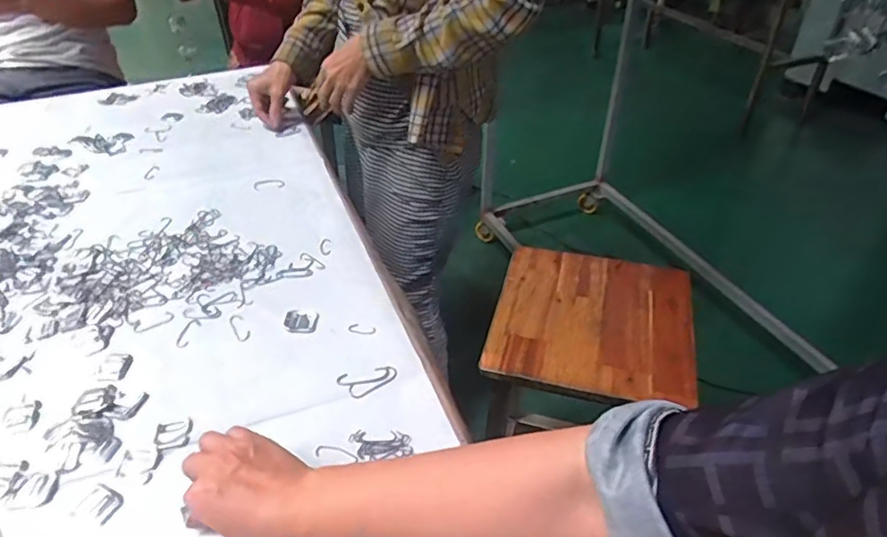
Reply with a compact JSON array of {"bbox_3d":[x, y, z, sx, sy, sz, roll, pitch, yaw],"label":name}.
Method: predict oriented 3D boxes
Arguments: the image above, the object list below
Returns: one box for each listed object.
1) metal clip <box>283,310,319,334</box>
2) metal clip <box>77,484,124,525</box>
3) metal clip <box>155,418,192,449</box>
[{"bbox_3d":[-0.161,0.060,0.650,0.037,0.006,0.032,-3,40,-1],"label":"metal clip"},{"bbox_3d":[-0.291,0.198,0.487,0.033,0.004,0.025,17,44,22],"label":"metal clip"},{"bbox_3d":[-0.253,0.155,0.536,0.029,0.005,0.031,-11,41,-10],"label":"metal clip"}]

